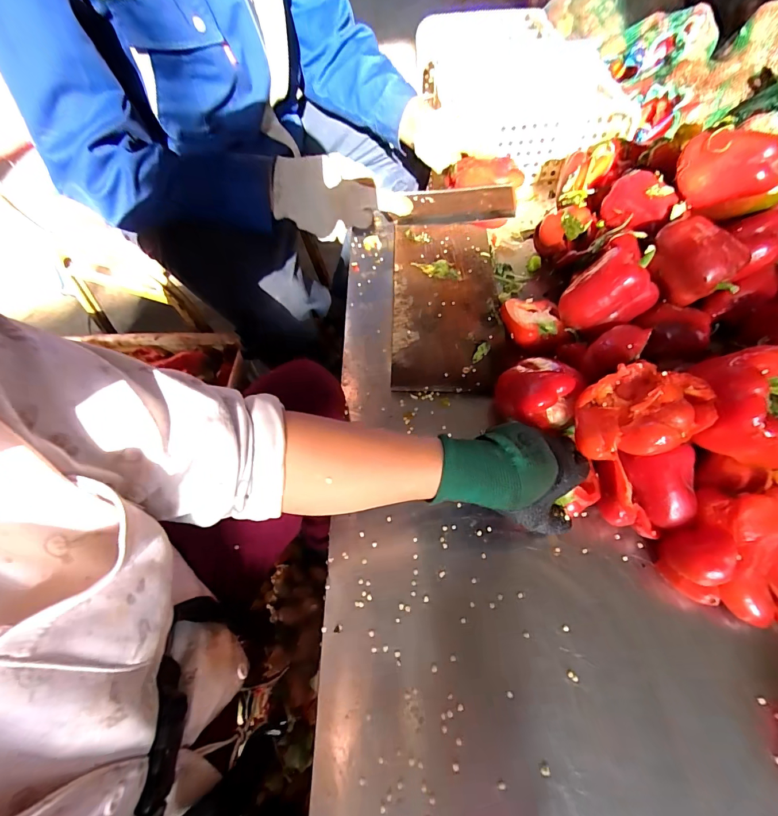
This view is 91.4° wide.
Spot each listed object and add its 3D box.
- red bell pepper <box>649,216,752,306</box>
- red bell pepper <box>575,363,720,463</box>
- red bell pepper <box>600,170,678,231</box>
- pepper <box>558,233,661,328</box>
[{"bbox_3d":[0.397,-0.192,0.495,0.107,0.069,0.084,32,65,22],"label":"red bell pepper"},{"bbox_3d":[0.246,0.004,0.375,0.113,0.051,0.086,-6,63,16],"label":"red bell pepper"},{"bbox_3d":[0.361,-0.299,0.553,0.087,0.057,0.078,23,61,18],"label":"red bell pepper"},{"bbox_3d":[0.290,-0.147,0.493,0.089,0.117,0.073,36,36,-17],"label":"pepper"}]

